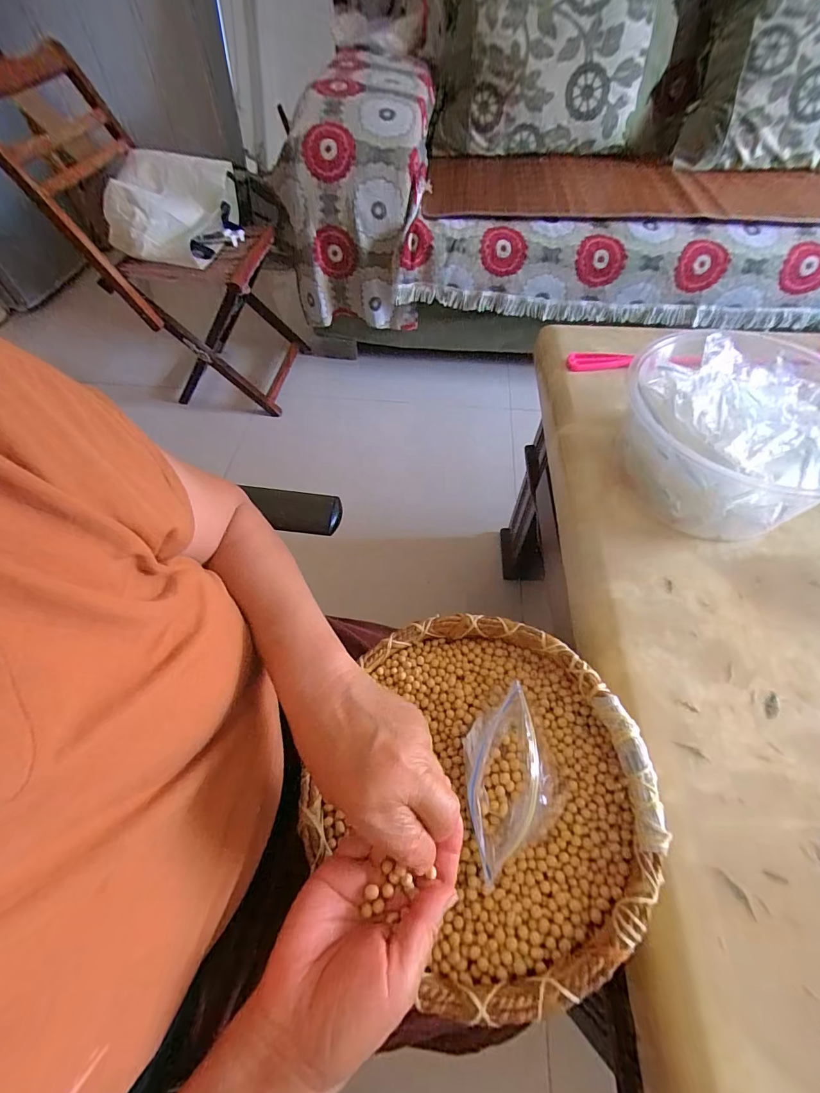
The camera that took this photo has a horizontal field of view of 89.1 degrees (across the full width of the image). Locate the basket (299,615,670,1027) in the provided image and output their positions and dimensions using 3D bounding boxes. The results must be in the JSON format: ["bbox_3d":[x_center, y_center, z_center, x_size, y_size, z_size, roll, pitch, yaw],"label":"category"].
[{"bbox_3d":[0.040,0.166,0.302,0.230,0.058,0.233,0,58,1],"label":"basket"}]

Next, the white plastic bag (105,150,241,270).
[{"bbox_3d":[-0.541,-0.807,0.968,0.210,0.151,0.307,14,59,10],"label":"white plastic bag"}]

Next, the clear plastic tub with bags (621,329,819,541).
[{"bbox_3d":[0.322,-0.111,0.422,0.196,0.106,0.176,12,59,9],"label":"clear plastic tub with bags"}]

